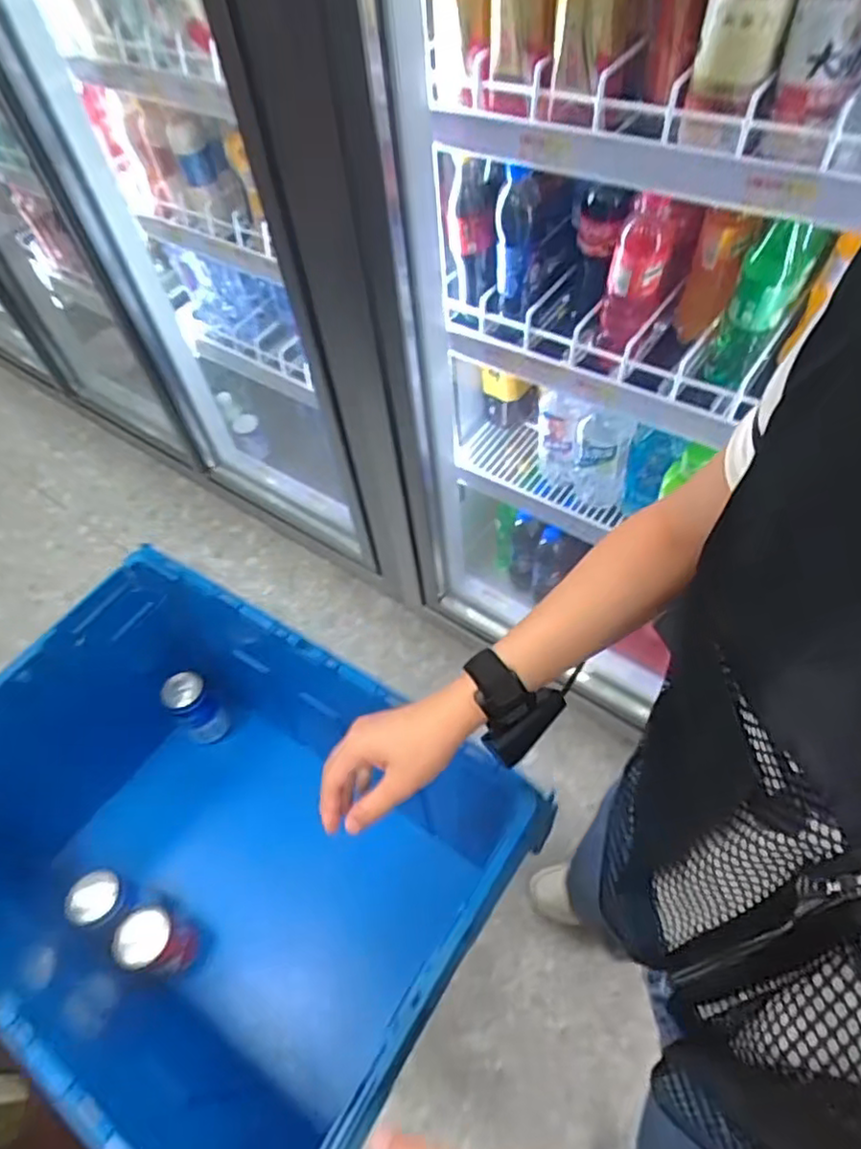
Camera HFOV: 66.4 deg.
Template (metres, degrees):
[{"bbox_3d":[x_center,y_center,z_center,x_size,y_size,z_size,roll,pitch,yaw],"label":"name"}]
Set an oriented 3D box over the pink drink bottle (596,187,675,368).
[{"bbox_3d":[0.247,-0.348,0.795,0.066,0.205,0.055,10,56,9],"label":"pink drink bottle"}]

